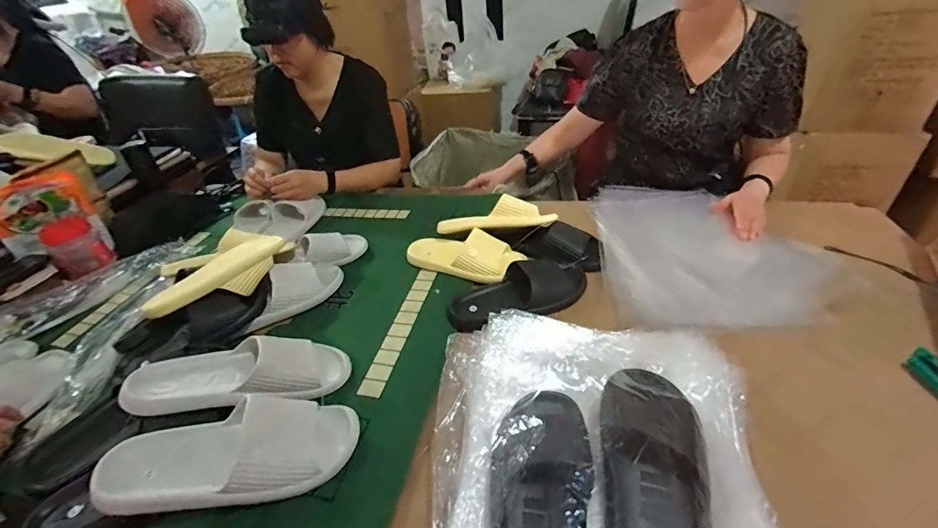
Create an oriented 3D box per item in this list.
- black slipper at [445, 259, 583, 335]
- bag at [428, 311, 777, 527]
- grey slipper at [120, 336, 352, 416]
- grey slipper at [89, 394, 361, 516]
[{"bbox_3d":[0.091,0.052,0.773,0.261,0.054,0.122,-7,37,-2],"label":"black slipper"},{"bbox_3d":[0.135,0.239,0.462,0.377,0.101,0.437,-1,37,6],"label":"bag"},{"bbox_3d":[-0.329,0.153,0.621,0.292,0.067,0.106,-3,35,-18],"label":"grey slipper"},{"bbox_3d":[-0.288,0.239,0.526,0.289,0.078,0.115,-4,49,-20],"label":"grey slipper"}]

